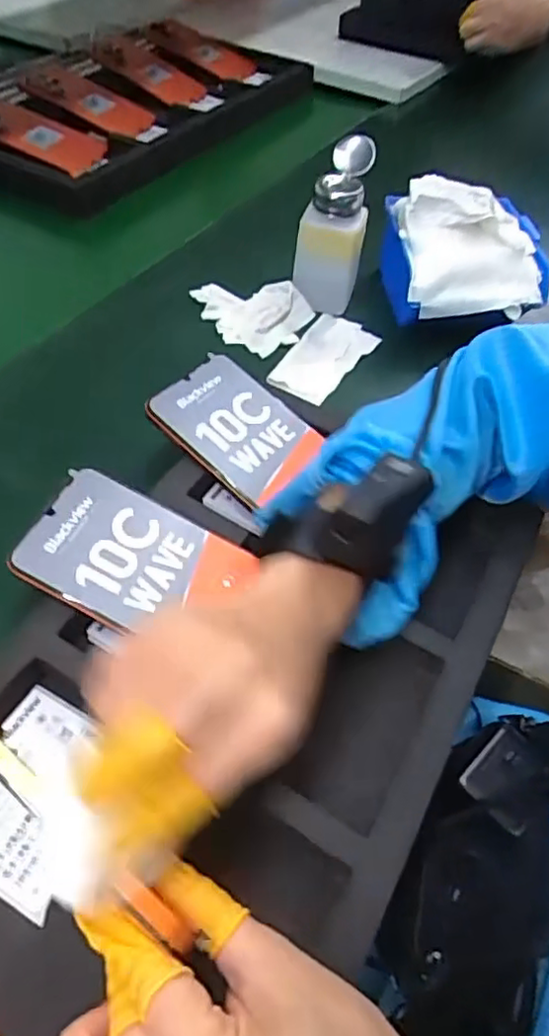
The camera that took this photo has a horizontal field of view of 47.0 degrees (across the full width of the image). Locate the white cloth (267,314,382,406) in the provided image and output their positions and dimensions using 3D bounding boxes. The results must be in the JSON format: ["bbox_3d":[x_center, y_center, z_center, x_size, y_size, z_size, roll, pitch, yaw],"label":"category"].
[{"bbox_3d":[0.040,-0.137,0.535,0.058,0.011,0.114,28,56,19],"label":"white cloth"}]

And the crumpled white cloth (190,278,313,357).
[{"bbox_3d":[-0.021,-0.178,0.547,0.102,0.025,0.064,5,51,2],"label":"crumpled white cloth"}]

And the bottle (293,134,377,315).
[{"bbox_3d":[0.048,-0.242,0.534,0.057,0.126,0.056,6,51,3],"label":"bottle"}]

